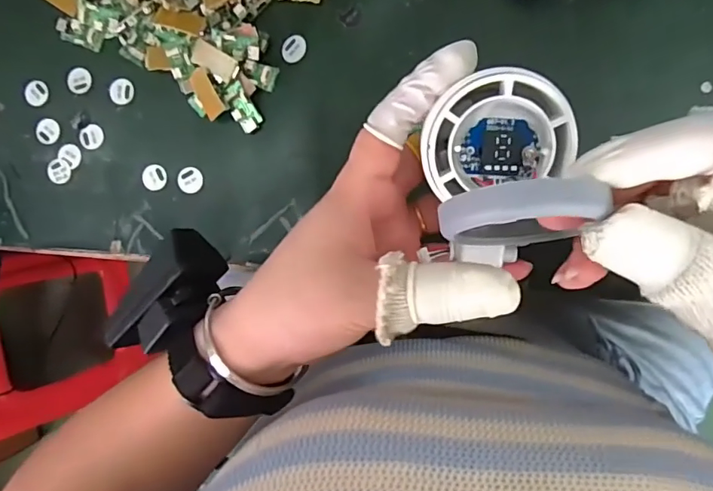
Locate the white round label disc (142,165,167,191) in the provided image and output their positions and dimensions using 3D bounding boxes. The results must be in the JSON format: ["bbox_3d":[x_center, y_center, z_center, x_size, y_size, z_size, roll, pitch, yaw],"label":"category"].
[{"bbox_3d":[-0.135,-0.045,0.328,0.016,0.004,0.017,0,93,8],"label":"white round label disc"}]

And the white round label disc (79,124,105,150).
[{"bbox_3d":[-0.182,-0.075,0.337,0.016,0.004,0.017,0,93,8],"label":"white round label disc"}]

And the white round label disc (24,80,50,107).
[{"bbox_3d":[-0.225,-0.107,0.344,0.017,0.004,0.018,0,91,8],"label":"white round label disc"}]

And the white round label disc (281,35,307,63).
[{"bbox_3d":[-0.040,-0.124,0.310,0.015,0.004,0.017,36,97,5],"label":"white round label disc"}]

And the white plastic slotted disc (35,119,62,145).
[{"bbox_3d":[-0.215,-0.079,0.342,0.017,0.004,0.017,16,93,8],"label":"white plastic slotted disc"}]

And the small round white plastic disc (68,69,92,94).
[{"bbox_3d":[-0.192,-0.114,0.342,0.016,0.004,0.018,21,95,6],"label":"small round white plastic disc"}]

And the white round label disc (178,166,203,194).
[{"bbox_3d":[-0.110,-0.043,0.327,0.018,0.004,0.017,0,93,8],"label":"white round label disc"}]

